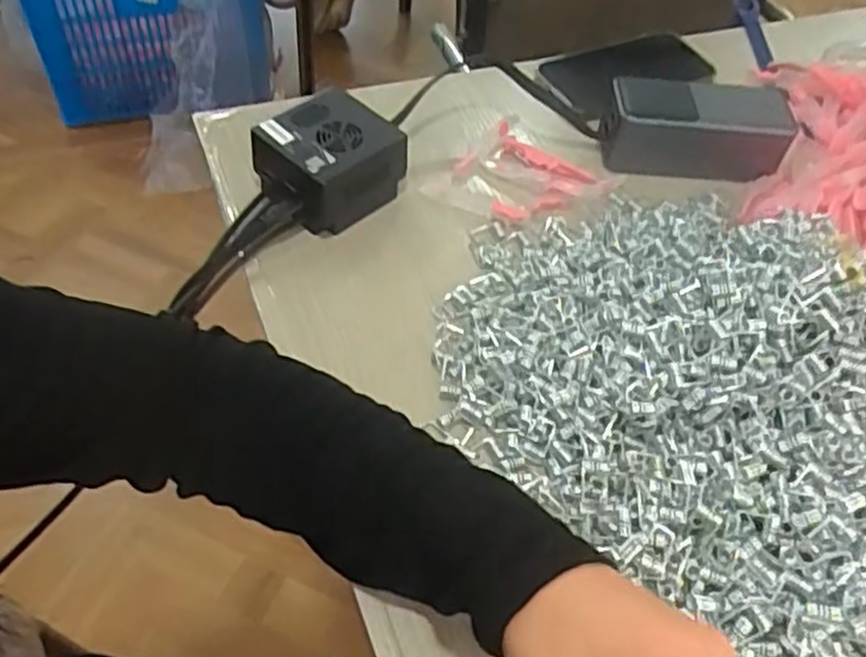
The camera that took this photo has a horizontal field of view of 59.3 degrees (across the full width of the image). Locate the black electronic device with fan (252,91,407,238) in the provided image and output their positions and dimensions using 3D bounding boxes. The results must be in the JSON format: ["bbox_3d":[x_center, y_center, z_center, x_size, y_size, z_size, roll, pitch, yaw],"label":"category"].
[{"bbox_3d":[-0.070,-0.112,0.512,0.071,0.053,0.081,39,58,21],"label":"black electronic device with fan"}]

